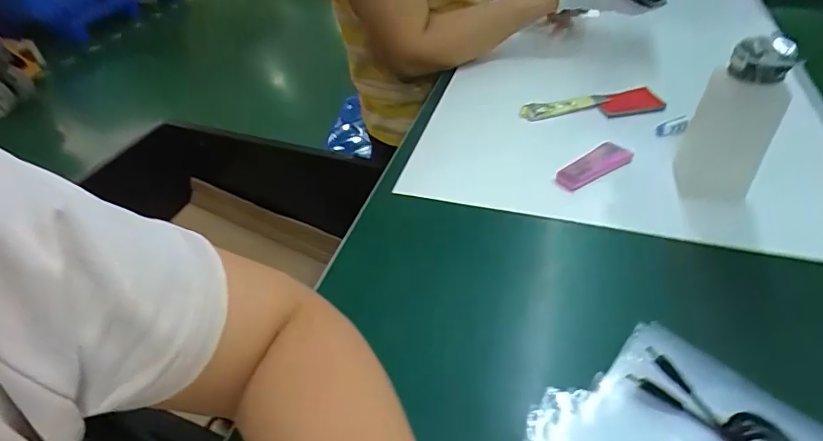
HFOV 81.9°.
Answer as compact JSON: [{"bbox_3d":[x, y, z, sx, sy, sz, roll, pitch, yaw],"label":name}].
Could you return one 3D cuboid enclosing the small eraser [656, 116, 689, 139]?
[{"bbox_3d":[0.284,-0.101,0.516,0.045,0.017,0.008,-21,45,-18],"label":"small eraser"}]

